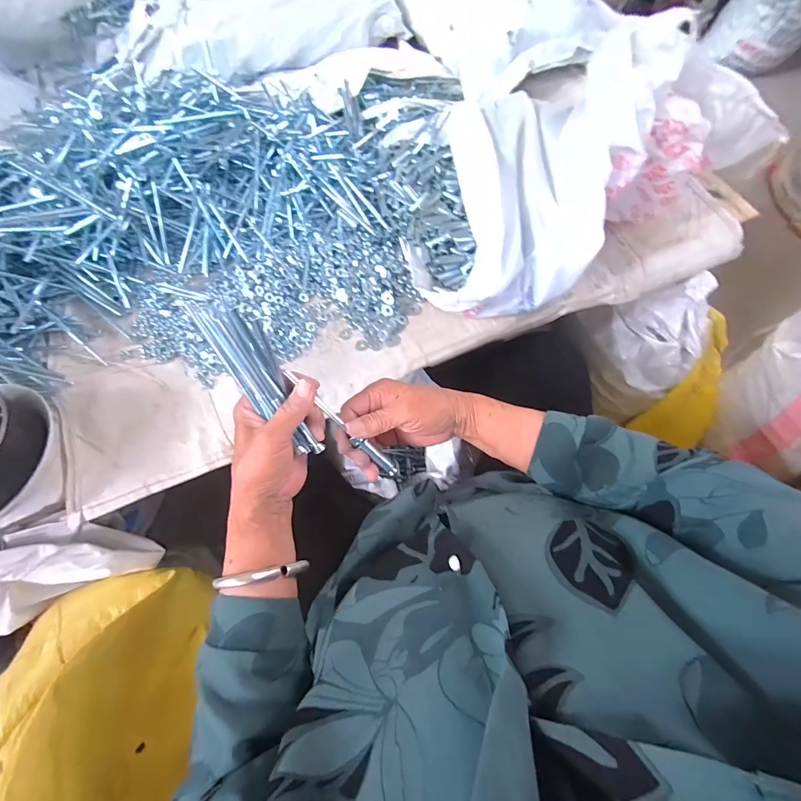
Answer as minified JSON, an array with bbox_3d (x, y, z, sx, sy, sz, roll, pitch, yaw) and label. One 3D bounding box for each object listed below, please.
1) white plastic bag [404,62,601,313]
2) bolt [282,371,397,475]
[{"bbox_3d":[0.162,-0.313,0.565,0.254,0.124,0.392,11,67,6],"label":"white plastic bag"},{"bbox_3d":[-0.052,0.024,0.340,0.144,0.007,0.010,46,71,-21],"label":"bolt"}]

